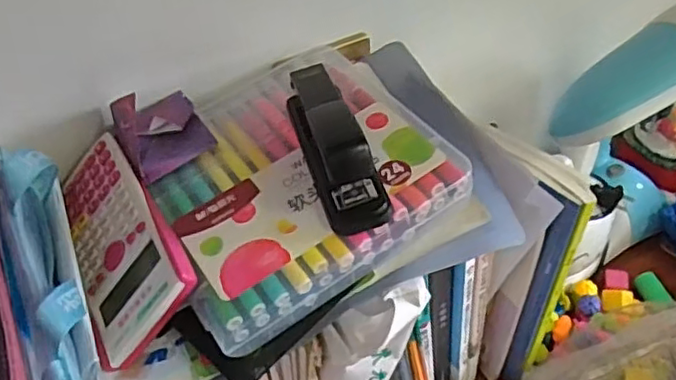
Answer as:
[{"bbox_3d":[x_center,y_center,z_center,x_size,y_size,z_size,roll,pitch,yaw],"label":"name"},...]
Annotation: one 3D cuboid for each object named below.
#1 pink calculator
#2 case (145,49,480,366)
[{"bbox_3d":[-0.143,0.034,0.416,0.079,0.012,0.146,-46,54,13],"label":"pink calculator"},{"bbox_3d":[-0.035,-0.014,0.440,0.193,0.041,0.188,-28,49,-19],"label":"case"}]

